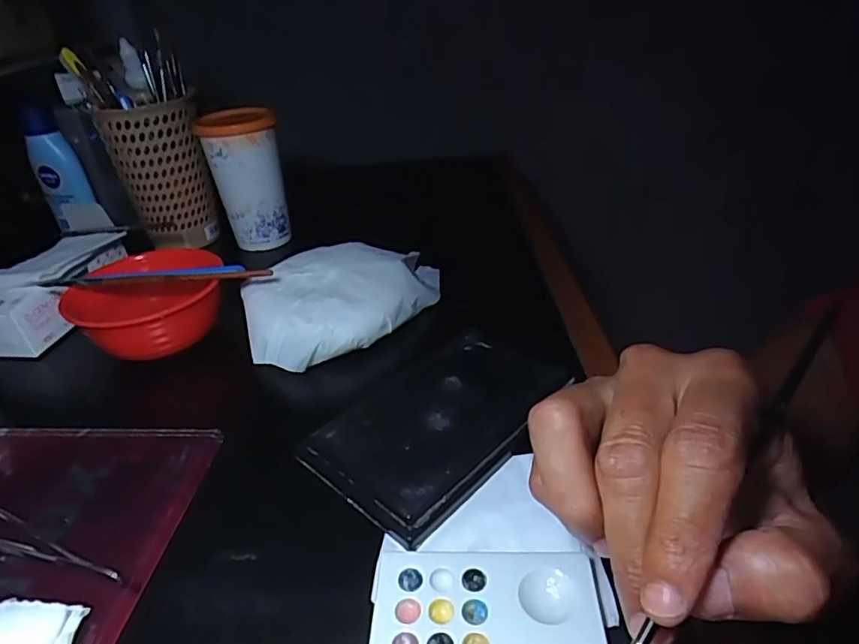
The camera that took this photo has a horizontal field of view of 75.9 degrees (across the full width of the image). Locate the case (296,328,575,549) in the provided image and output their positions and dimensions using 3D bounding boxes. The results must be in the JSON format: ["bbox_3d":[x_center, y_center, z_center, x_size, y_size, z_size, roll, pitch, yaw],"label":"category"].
[{"bbox_3d":[0.010,0.056,0.327,0.090,0.013,0.148,28,45,37],"label":"case"}]

